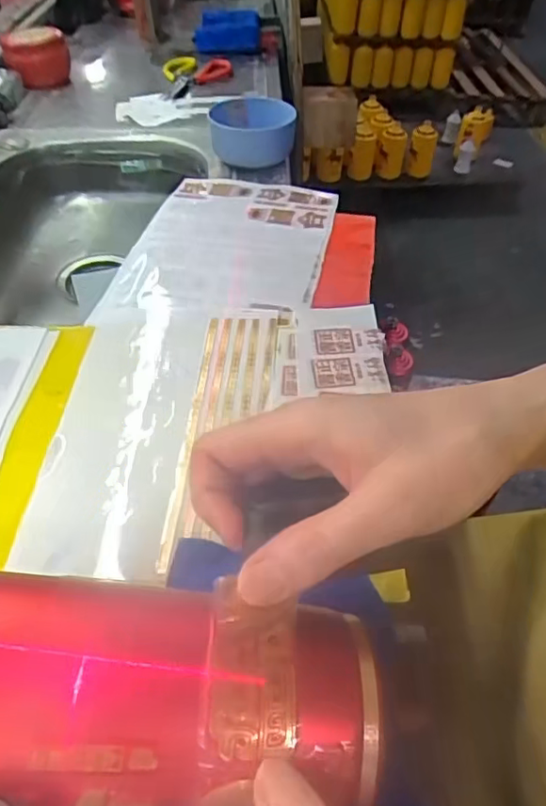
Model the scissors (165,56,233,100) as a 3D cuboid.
[{"bbox_3d":[-0.121,-0.552,0.951,0.114,0.017,0.157,-9,48,-10],"label":"scissors"}]

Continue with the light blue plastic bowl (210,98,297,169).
[{"bbox_3d":[-0.024,-0.335,0.698,0.103,0.053,0.081,4,47,2],"label":"light blue plastic bowl"}]

